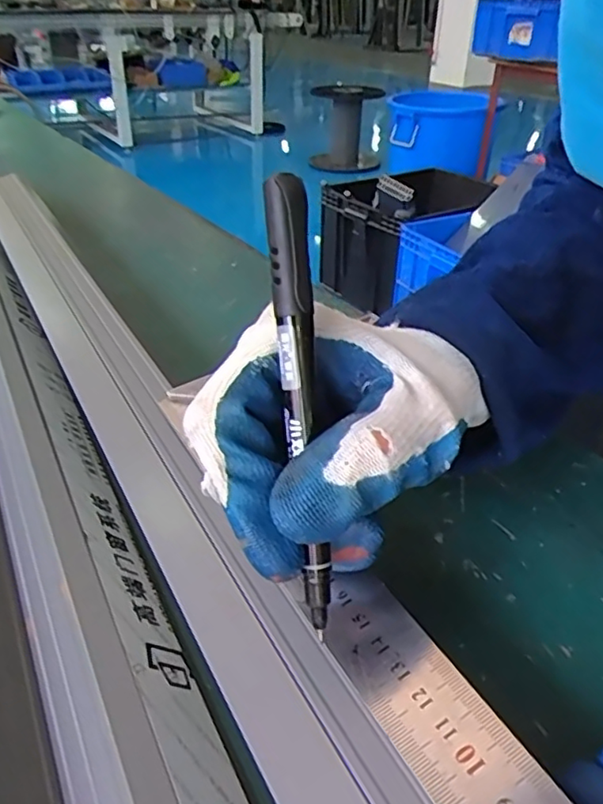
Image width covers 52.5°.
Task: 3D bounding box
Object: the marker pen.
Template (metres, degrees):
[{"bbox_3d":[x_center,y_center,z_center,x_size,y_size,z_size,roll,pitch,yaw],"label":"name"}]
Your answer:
[{"bbox_3d":[0.000,0.003,0.177,0.011,0.131,0.009,-6,7,-11],"label":"marker pen"}]

